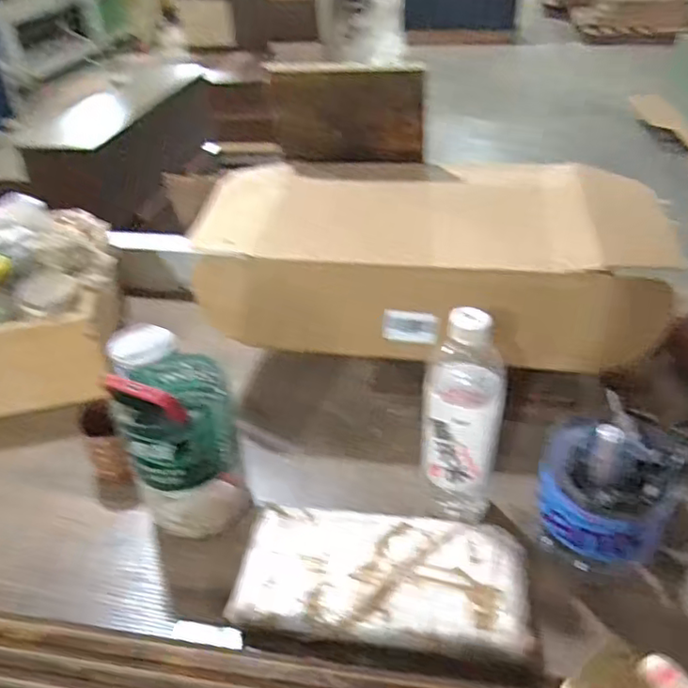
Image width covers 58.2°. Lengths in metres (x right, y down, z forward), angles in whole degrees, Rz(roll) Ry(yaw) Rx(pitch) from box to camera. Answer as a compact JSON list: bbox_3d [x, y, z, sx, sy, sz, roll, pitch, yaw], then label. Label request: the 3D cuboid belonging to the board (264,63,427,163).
[{"bbox_3d":[0.008,-0.304,0.827,0.196,0.142,0.025,6,52,8],"label":"board"}]

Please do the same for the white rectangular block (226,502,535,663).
[{"bbox_3d":[0.032,0.186,0.506,0.230,0.023,0.107,5,39,9],"label":"white rectangular block"}]

